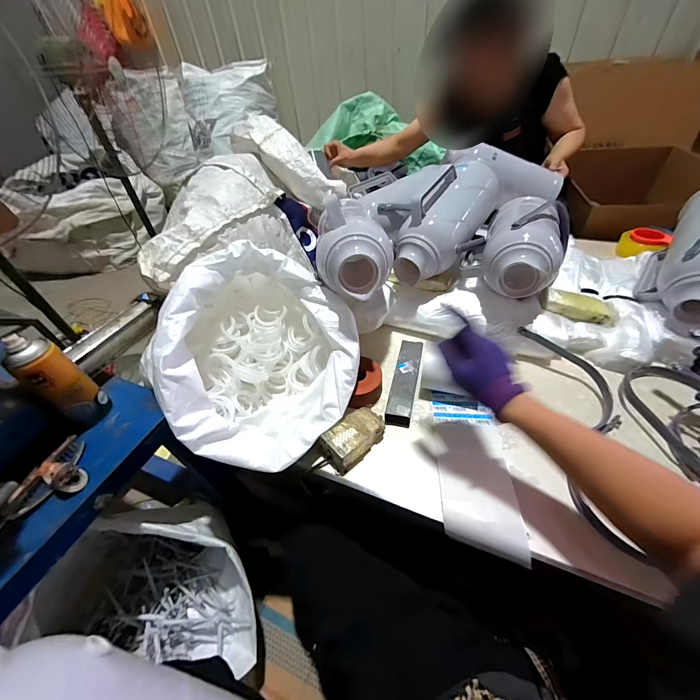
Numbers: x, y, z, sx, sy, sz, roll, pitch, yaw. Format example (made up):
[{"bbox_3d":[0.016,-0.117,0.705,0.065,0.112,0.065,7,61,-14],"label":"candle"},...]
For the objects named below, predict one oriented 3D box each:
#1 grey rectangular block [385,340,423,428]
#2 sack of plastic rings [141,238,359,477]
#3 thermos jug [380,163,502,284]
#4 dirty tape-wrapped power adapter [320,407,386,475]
[{"bbox_3d":[0.114,0.061,0.626,0.046,0.031,0.200,9,46,14],"label":"grey rectangular block"},{"bbox_3d":[-0.159,0.008,0.540,0.313,0.241,0.327,14,48,19],"label":"sack of plastic rings"},{"bbox_3d":[0.218,-0.321,0.694,0.146,0.161,0.361,33,72,32],"label":"thermos jug"},{"bbox_3d":[0.010,0.148,0.536,0.120,0.051,0.060,-35,52,-27],"label":"dirty tape-wrapped power adapter"}]

